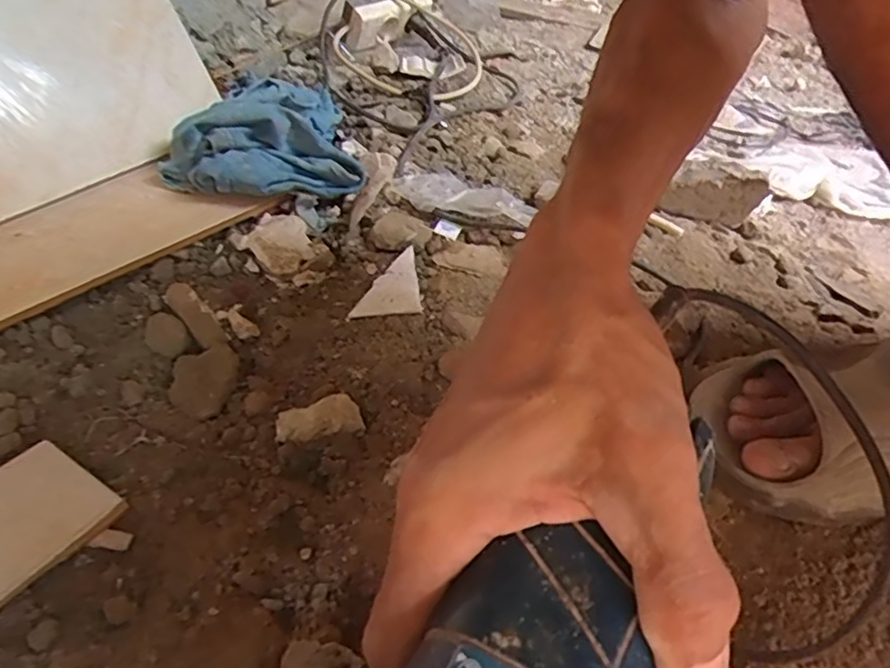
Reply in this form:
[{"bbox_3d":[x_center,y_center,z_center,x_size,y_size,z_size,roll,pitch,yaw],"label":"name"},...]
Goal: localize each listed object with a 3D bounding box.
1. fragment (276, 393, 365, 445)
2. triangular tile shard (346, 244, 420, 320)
[{"bbox_3d":[-0.084,0.055,0.406,0.055,0.009,0.029,-14,46,-18],"label":"fragment"},{"bbox_3d":[-0.036,-0.038,0.506,0.043,0.011,0.095,19,46,16],"label":"triangular tile shard"}]

